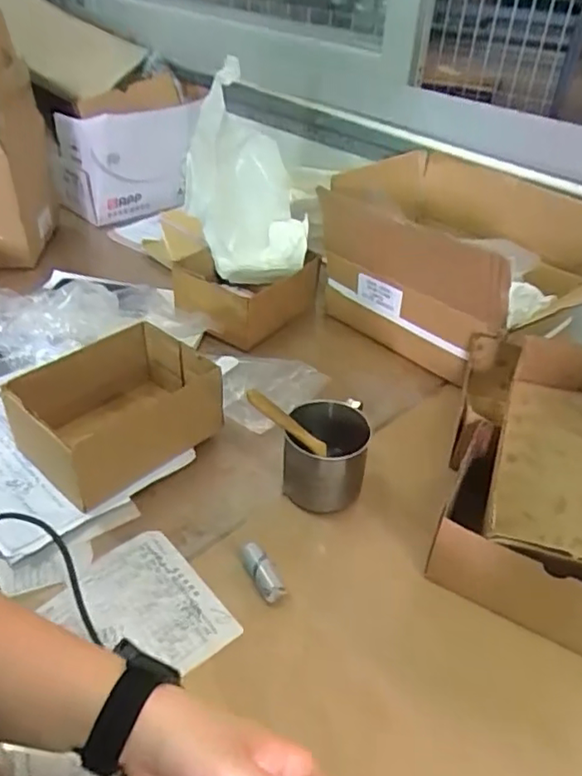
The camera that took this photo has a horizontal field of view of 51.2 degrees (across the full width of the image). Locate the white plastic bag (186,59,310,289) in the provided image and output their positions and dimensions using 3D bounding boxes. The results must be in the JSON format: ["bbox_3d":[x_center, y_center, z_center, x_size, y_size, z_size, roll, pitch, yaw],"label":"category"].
[{"bbox_3d":[-0.079,-0.327,0.963,0.167,0.233,0.287,-6,39,-11],"label":"white plastic bag"}]

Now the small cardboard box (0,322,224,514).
[{"bbox_3d":[-0.198,0.020,0.688,0.211,0.098,0.136,-29,48,-35],"label":"small cardboard box"}]

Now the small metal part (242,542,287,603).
[{"bbox_3d":[-0.028,0.173,0.571,0.020,0.022,0.058,-21,44,-27],"label":"small metal part"}]

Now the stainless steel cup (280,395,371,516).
[{"bbox_3d":[0.038,0.072,0.655,0.087,0.082,0.097,10,38,8],"label":"stainless steel cup"}]

